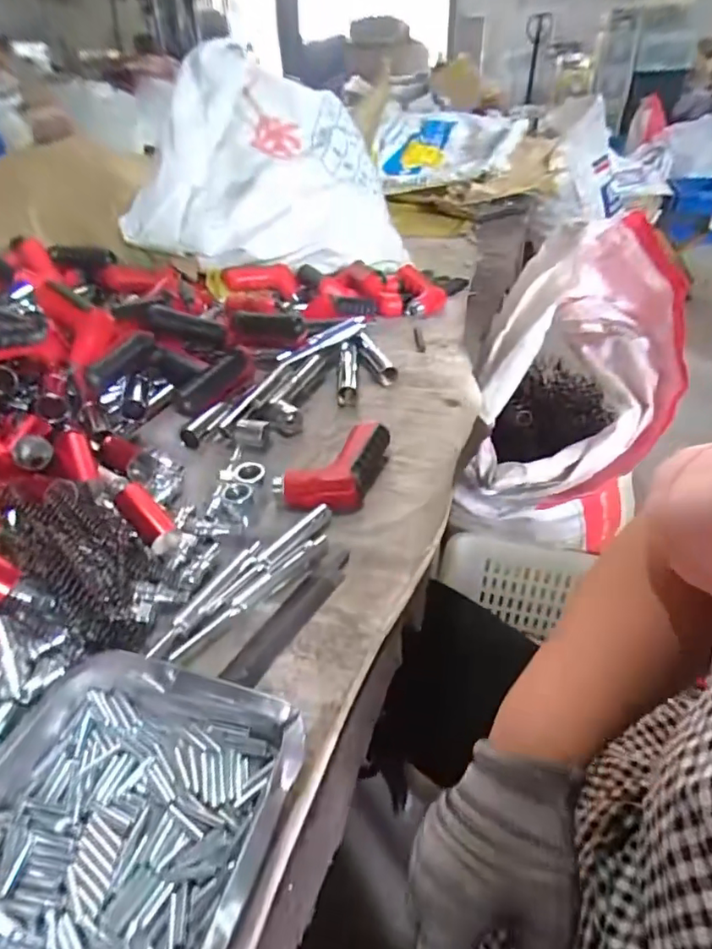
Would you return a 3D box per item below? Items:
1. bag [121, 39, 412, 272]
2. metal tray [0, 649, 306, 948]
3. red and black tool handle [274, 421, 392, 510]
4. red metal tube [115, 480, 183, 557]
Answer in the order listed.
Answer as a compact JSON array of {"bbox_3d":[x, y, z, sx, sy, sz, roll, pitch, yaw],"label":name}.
[{"bbox_3d":[-0.155,-0.600,1.047,0.464,0.309,0.382,-2,38,1],"label":"bag"},{"bbox_3d":[-0.147,0.215,0.268,0.171,0.030,0.253,9,39,15],"label":"metal tray"},{"bbox_3d":[-0.020,-0.012,0.551,0.080,0.037,0.122,12,40,18],"label":"red and black tool handle"},{"bbox_3d":[-0.182,0.037,0.474,0.073,0.024,0.025,44,54,15],"label":"red metal tube"}]

